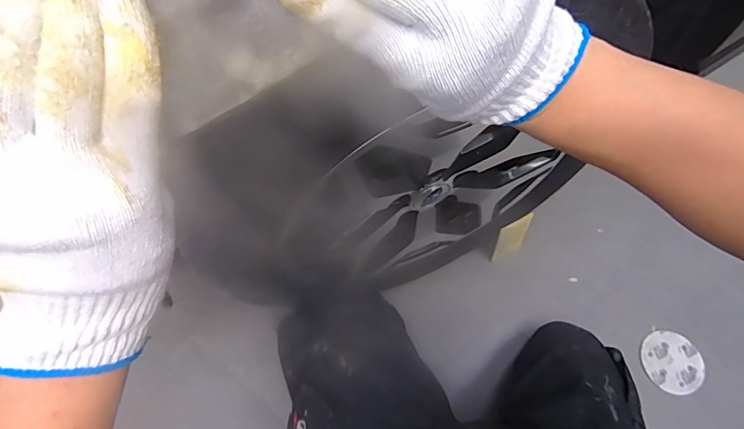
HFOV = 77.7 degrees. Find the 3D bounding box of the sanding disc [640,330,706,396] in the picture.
[{"bbox_3d":[0.591,0.290,0.906,0.107,0.007,0.115,-2,68,5],"label":"sanding disc"}]

